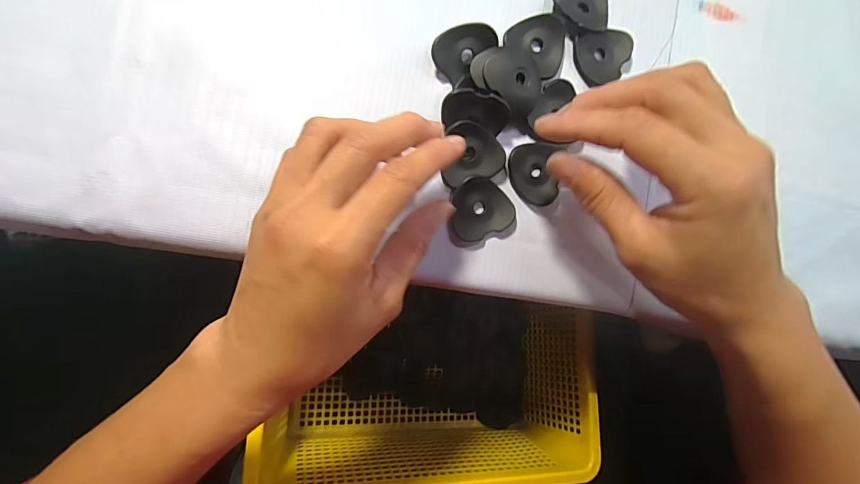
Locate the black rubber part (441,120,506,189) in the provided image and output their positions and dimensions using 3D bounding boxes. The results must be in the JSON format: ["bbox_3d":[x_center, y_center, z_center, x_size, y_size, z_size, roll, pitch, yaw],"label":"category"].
[{"bbox_3d":[0.022,-0.049,0.228,0.034,0.009,0.031,-18,91,-9],"label":"black rubber part"}]

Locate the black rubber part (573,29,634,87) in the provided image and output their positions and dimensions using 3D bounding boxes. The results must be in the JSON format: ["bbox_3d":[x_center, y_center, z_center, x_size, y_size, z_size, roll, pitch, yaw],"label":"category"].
[{"bbox_3d":[0.103,-0.109,0.246,0.035,0.009,0.027,-21,94,-9],"label":"black rubber part"}]

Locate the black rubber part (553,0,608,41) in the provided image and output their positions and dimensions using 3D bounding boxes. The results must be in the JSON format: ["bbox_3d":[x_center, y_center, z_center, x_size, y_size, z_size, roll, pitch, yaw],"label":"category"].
[{"bbox_3d":[0.088,-0.133,0.239,0.036,0.008,0.029,-21,94,-9],"label":"black rubber part"}]

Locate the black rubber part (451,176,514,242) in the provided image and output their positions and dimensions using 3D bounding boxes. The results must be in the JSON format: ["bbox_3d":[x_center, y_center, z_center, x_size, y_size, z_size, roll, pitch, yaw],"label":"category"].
[{"bbox_3d":[0.029,-0.019,0.231,0.034,0.007,0.032,0,90,-10],"label":"black rubber part"}]

